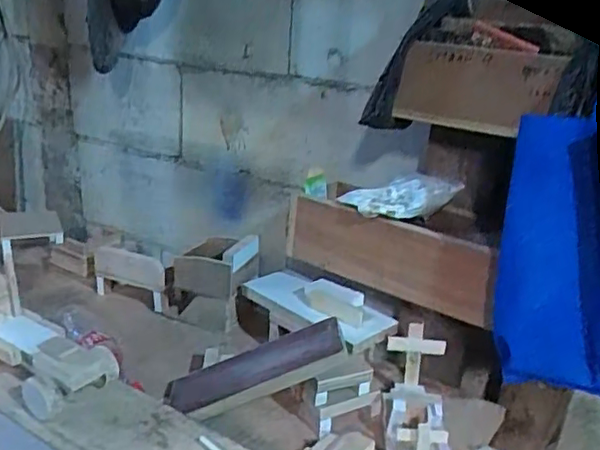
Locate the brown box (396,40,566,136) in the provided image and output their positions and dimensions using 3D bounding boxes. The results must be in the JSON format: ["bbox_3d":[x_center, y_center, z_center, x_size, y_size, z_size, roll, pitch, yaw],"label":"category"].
[{"bbox_3d":[0.223,-0.173,0.787,0.196,0.102,0.028,16,21,26],"label":"brown box"}]

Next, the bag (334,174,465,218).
[{"bbox_3d":[0.135,-0.036,0.840,0.161,0.057,0.046,-6,16,15],"label":"bag"}]

